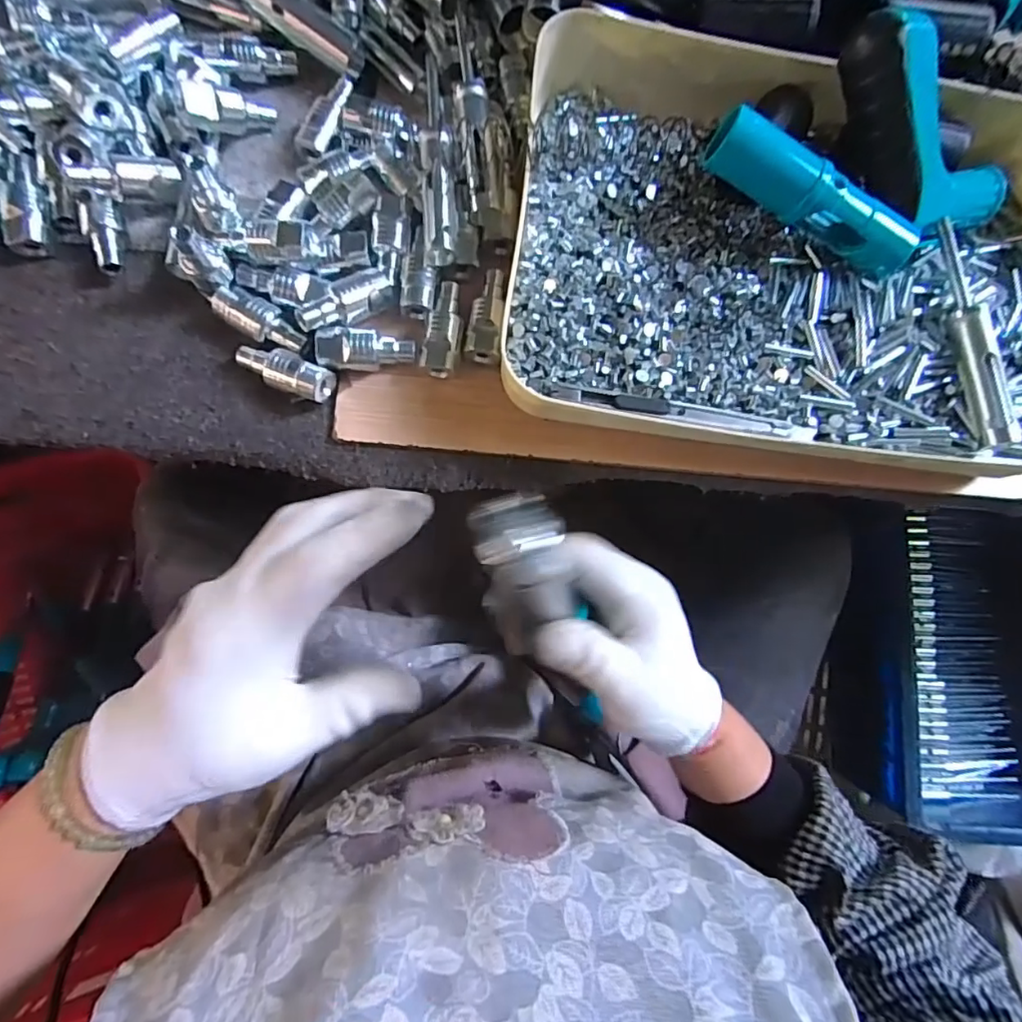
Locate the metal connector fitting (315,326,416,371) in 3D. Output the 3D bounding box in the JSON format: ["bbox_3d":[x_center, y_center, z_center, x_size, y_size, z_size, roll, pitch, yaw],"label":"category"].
[{"bbox_3d":[-0.078,-0.086,0.303,0.051,0.019,0.021,5,83,-3],"label":"metal connector fitting"}]

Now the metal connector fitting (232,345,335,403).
[{"bbox_3d":[-0.123,-0.076,0.301,0.052,0.020,0.021,24,82,0],"label":"metal connector fitting"}]

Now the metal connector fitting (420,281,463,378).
[{"bbox_3d":[-0.036,-0.101,0.307,0.018,0.015,0.052,11,82,-2],"label":"metal connector fitting"}]

